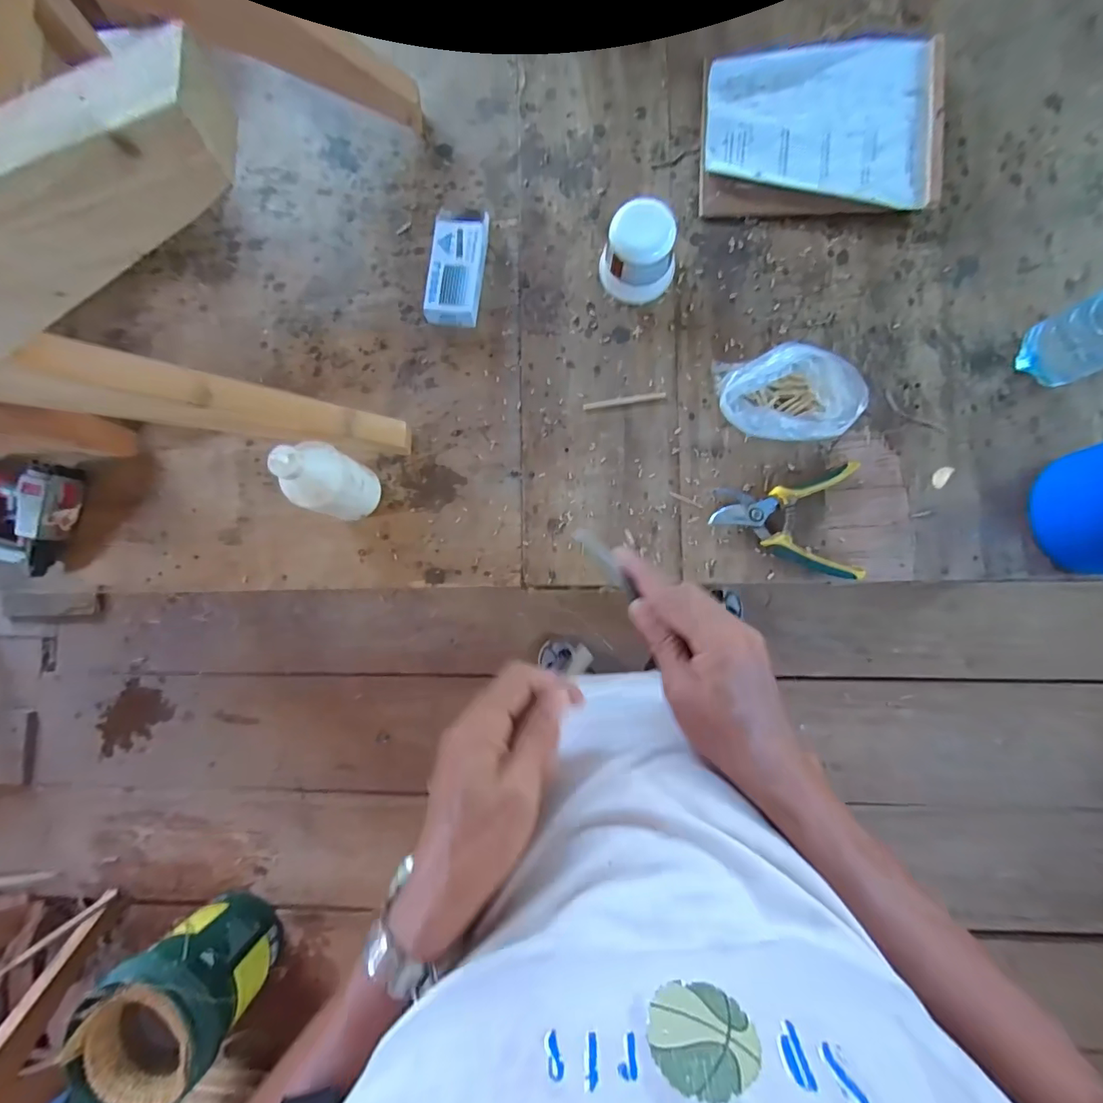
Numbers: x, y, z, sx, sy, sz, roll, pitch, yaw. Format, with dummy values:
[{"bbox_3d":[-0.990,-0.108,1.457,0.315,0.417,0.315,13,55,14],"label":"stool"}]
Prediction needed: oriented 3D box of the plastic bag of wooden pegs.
[{"bbox_3d":[0.270,-0.181,0.581,0.140,0.076,0.103,1,85,5],"label":"plastic bag of wooden pegs"}]

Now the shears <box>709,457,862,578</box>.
[{"bbox_3d":[0.277,-0.038,0.595,0.167,0.019,0.131,1,85,5],"label":"shears"}]

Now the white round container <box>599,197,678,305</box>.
[{"bbox_3d":[0.106,-0.359,0.607,0.093,0.084,0.080,6,85,5],"label":"white round container"}]

